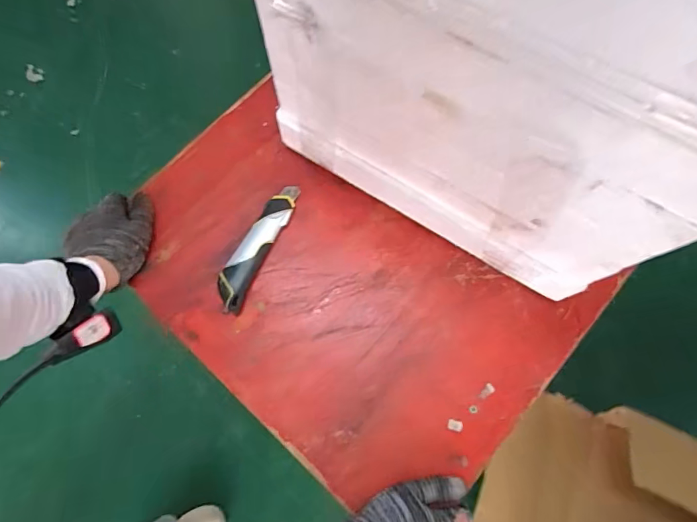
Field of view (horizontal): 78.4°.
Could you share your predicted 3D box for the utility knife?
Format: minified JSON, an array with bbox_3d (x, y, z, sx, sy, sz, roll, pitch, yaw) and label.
[{"bbox_3d":[-0.108,-0.021,0.507,0.038,0.015,0.166,24,75,6],"label":"utility knife"}]

